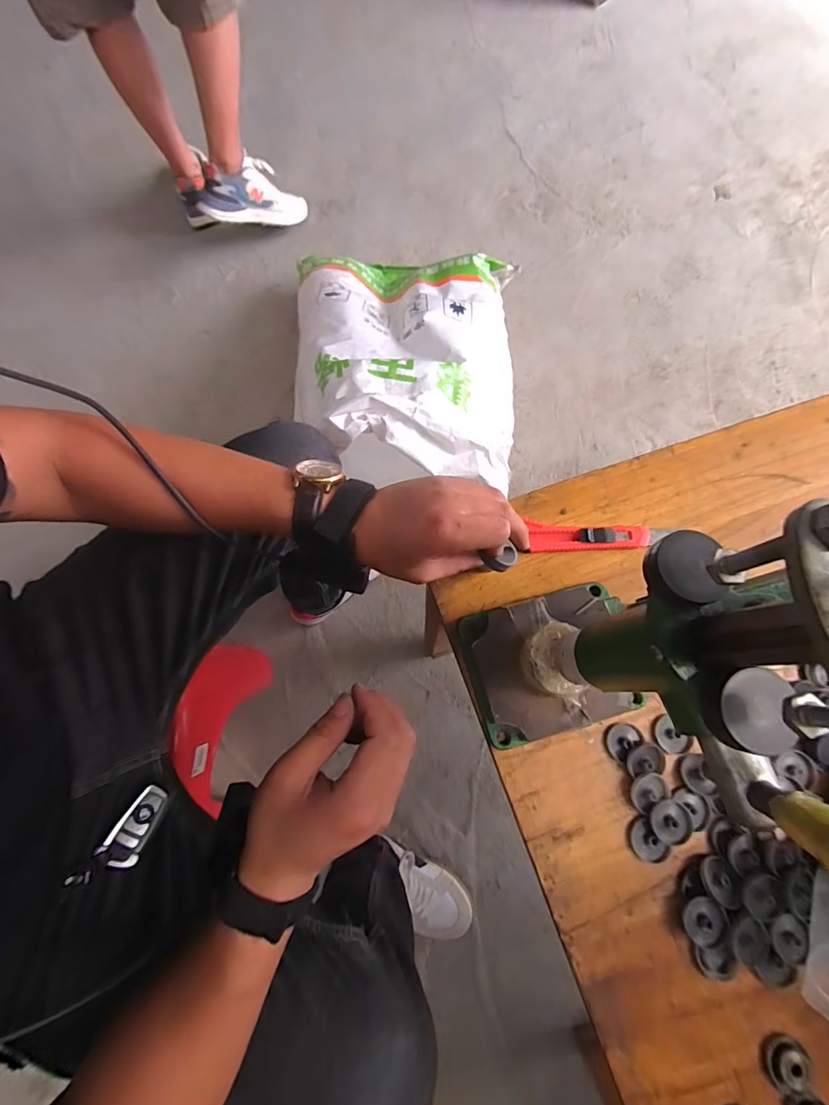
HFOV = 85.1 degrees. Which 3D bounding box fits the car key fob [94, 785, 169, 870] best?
[{"bbox_3d":[-0.273,0.268,0.443,0.037,0.011,0.069,31,48,-10],"label":"car key fob"}]

